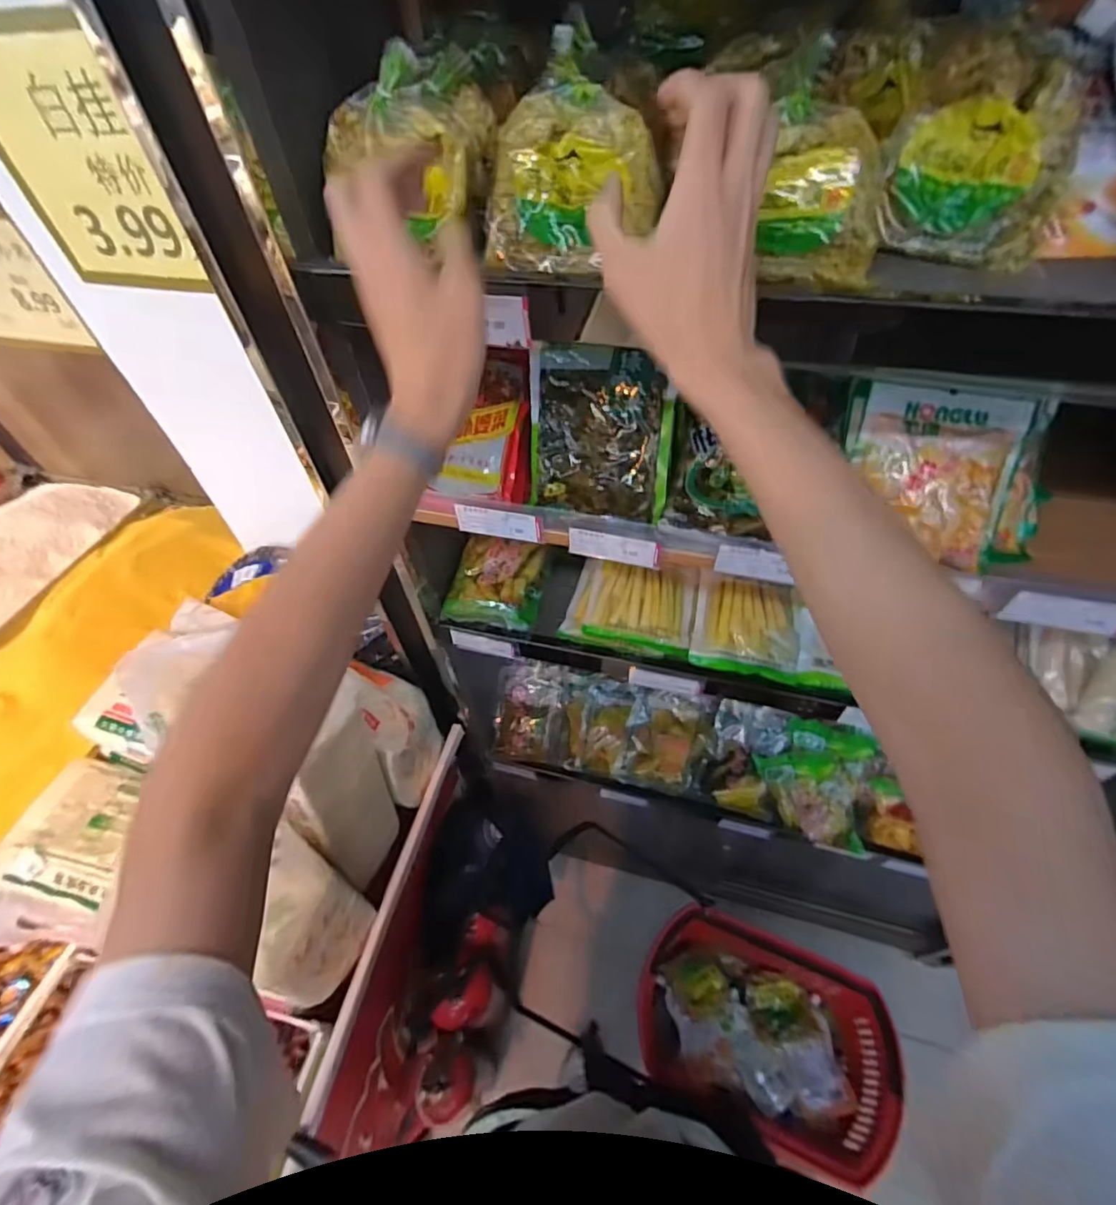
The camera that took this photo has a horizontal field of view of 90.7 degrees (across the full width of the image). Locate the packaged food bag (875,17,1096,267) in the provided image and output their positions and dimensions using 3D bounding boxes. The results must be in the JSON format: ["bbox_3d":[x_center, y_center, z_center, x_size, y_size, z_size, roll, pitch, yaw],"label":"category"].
[{"bbox_3d":[0.289,-0.306,0.375,0.056,0.108,0.111,-37,58,-23],"label":"packaged food bag"}]

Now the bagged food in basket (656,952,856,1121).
[{"bbox_3d":[0.394,0.878,1.139,0.364,0.105,0.221,13,53,14],"label":"bagged food in basket"}]

